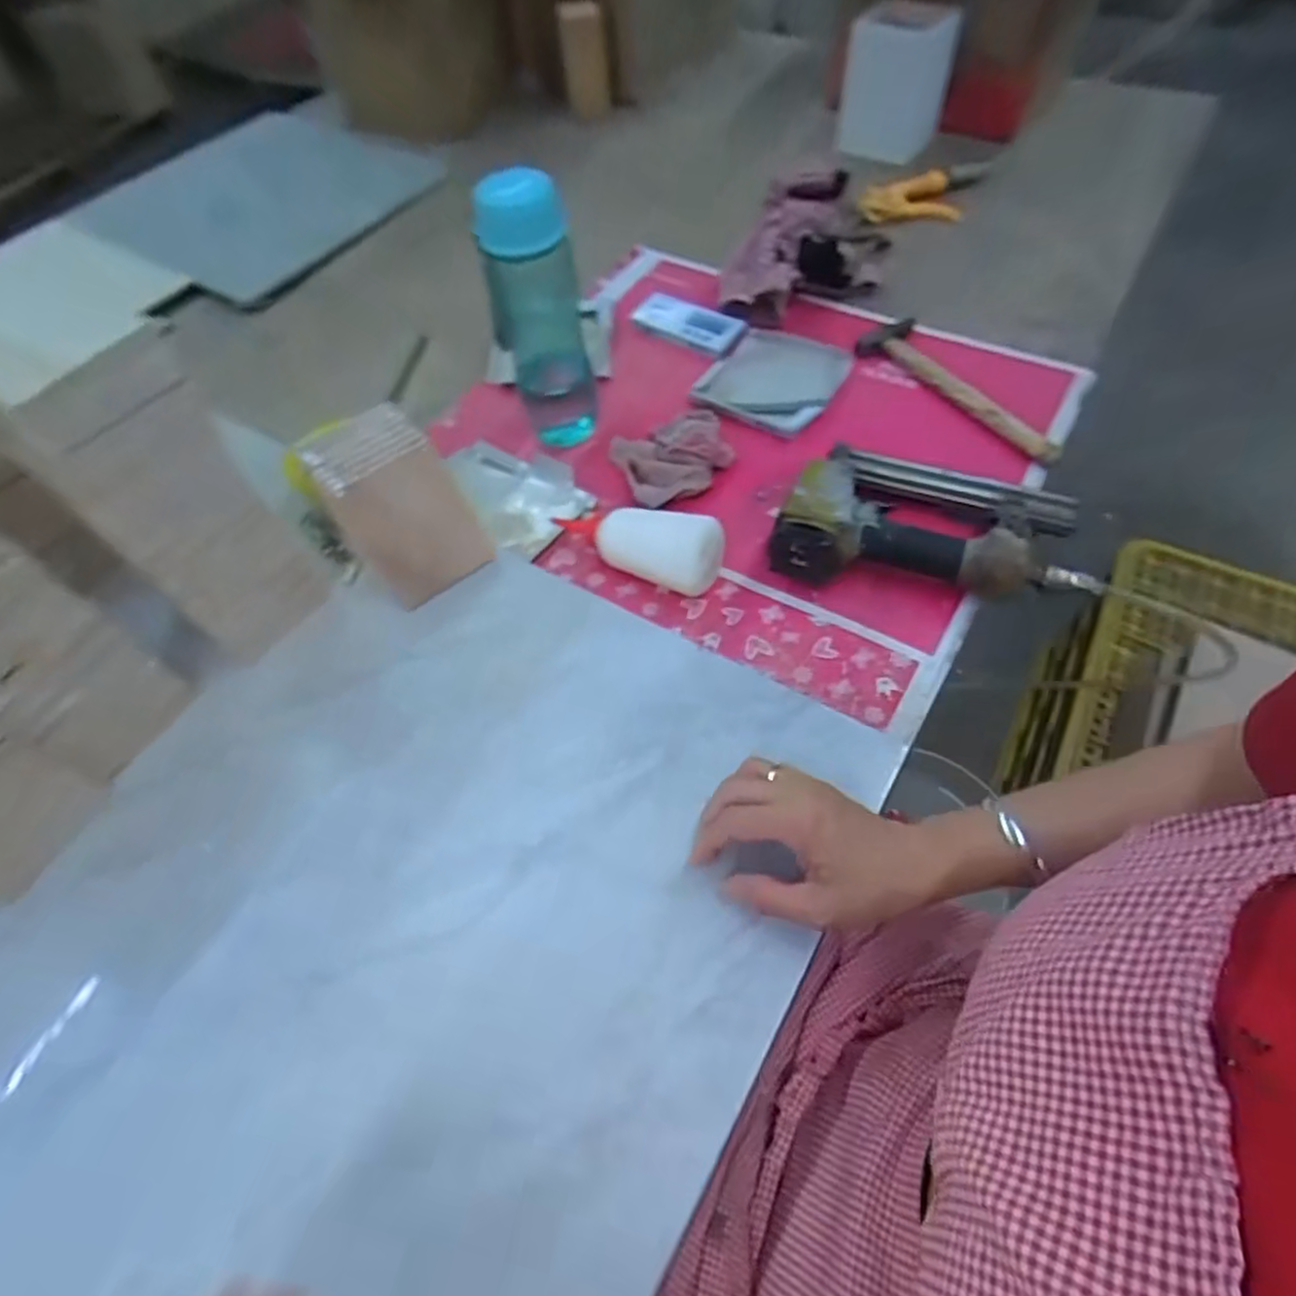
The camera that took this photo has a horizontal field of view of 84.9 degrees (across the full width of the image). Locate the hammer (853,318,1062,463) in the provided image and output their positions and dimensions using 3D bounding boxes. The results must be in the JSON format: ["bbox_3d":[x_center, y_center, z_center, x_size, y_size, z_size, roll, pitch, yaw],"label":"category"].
[{"bbox_3d":[0.321,-0.261,0.715,0.075,0.025,0.238,-34,61,-18],"label":"hammer"}]

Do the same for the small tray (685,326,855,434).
[{"bbox_3d":[0.127,-0.281,0.733,0.129,0.032,0.116,27,62,19],"label":"small tray"}]

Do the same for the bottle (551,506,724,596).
[{"bbox_3d":[-0.012,-0.098,0.604,0.158,0.050,0.063,28,62,19],"label":"bottle"}]

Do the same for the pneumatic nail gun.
[{"bbox_3d":[0.235,-0.112,0.595,0.243,0.064,0.147,9,57,8],"label":"pneumatic nail gun"}]

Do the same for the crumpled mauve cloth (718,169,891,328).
[{"bbox_3d":[0.193,-0.478,0.840,0.164,0.058,0.287,20,60,15],"label":"crumpled mauve cloth"}]

